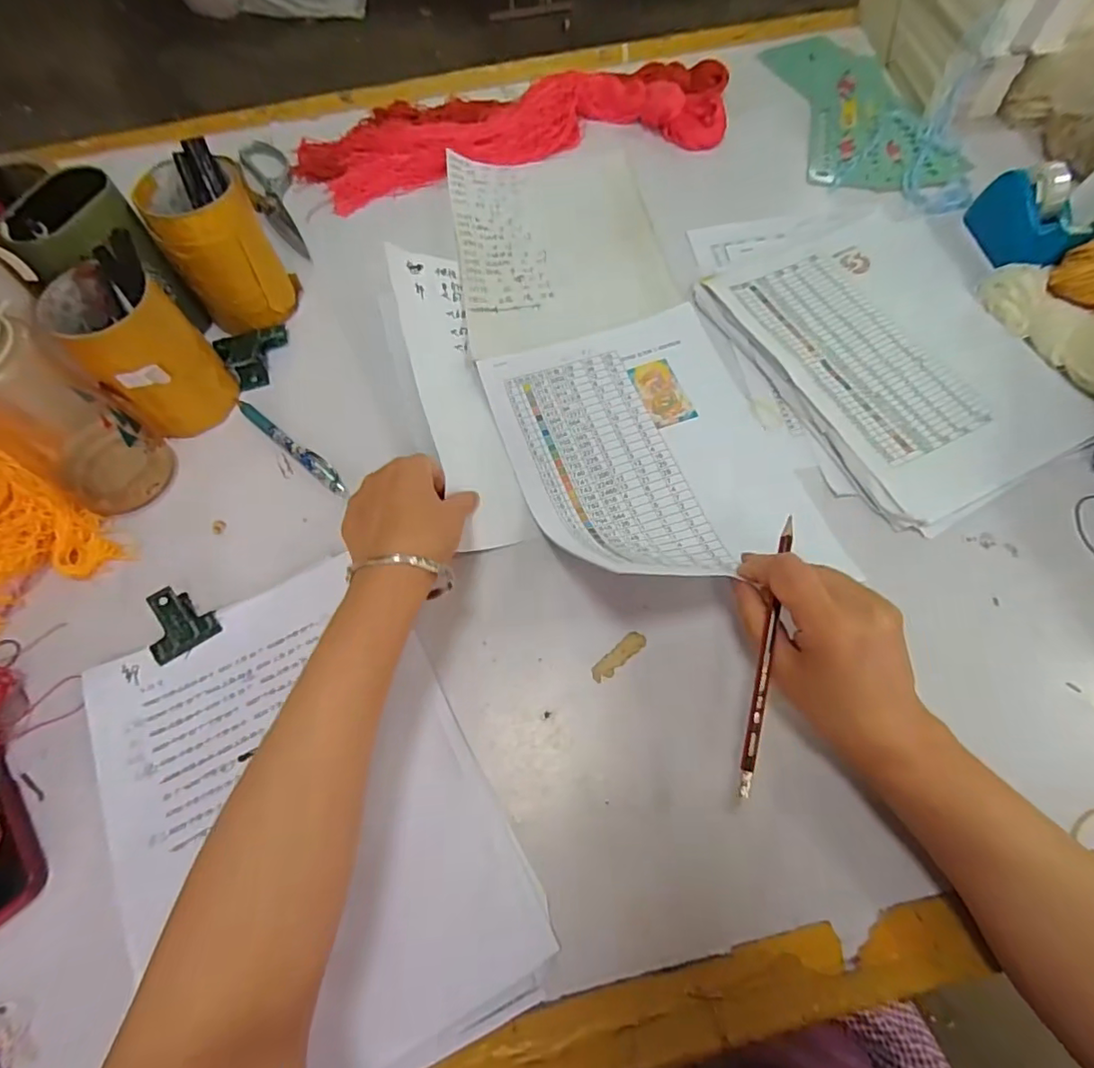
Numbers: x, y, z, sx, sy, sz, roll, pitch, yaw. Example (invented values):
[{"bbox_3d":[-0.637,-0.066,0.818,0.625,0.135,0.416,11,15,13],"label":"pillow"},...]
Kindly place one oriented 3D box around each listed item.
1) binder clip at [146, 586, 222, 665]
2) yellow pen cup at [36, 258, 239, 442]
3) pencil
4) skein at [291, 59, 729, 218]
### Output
[{"bbox_3d":[-0.273,0.064,0.413,0.047,0.023,0.045,-33,67,-13],"label":"binder clip"},{"bbox_3d":[-0.332,-0.152,0.466,0.086,0.111,0.086,-1,64,2],"label":"yellow pen cup"},{"bbox_3d":[0.136,0.072,0.346,0.008,0.006,0.171,14,73,9],"label":"pencil"},{"bbox_3d":[-0.037,-0.470,0.646,0.507,0.044,0.147,-10,64,-2],"label":"skein"}]

